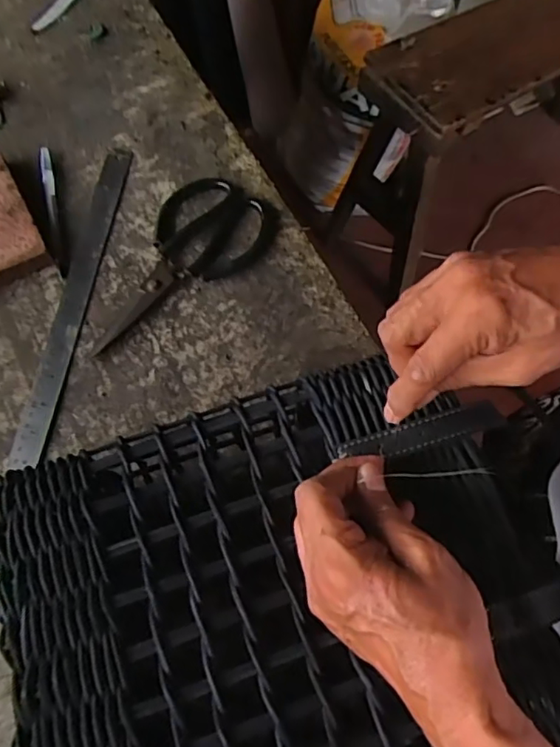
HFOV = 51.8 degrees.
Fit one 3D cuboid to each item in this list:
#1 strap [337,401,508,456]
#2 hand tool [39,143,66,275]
[{"bbox_3d":[0.084,0.035,0.343,0.097,0.006,0.018,-14,69,-2],"label":"strap"},{"bbox_3d":[-0.220,-0.159,0.556,0.012,0.010,0.149,-13,69,-6],"label":"hand tool"}]

